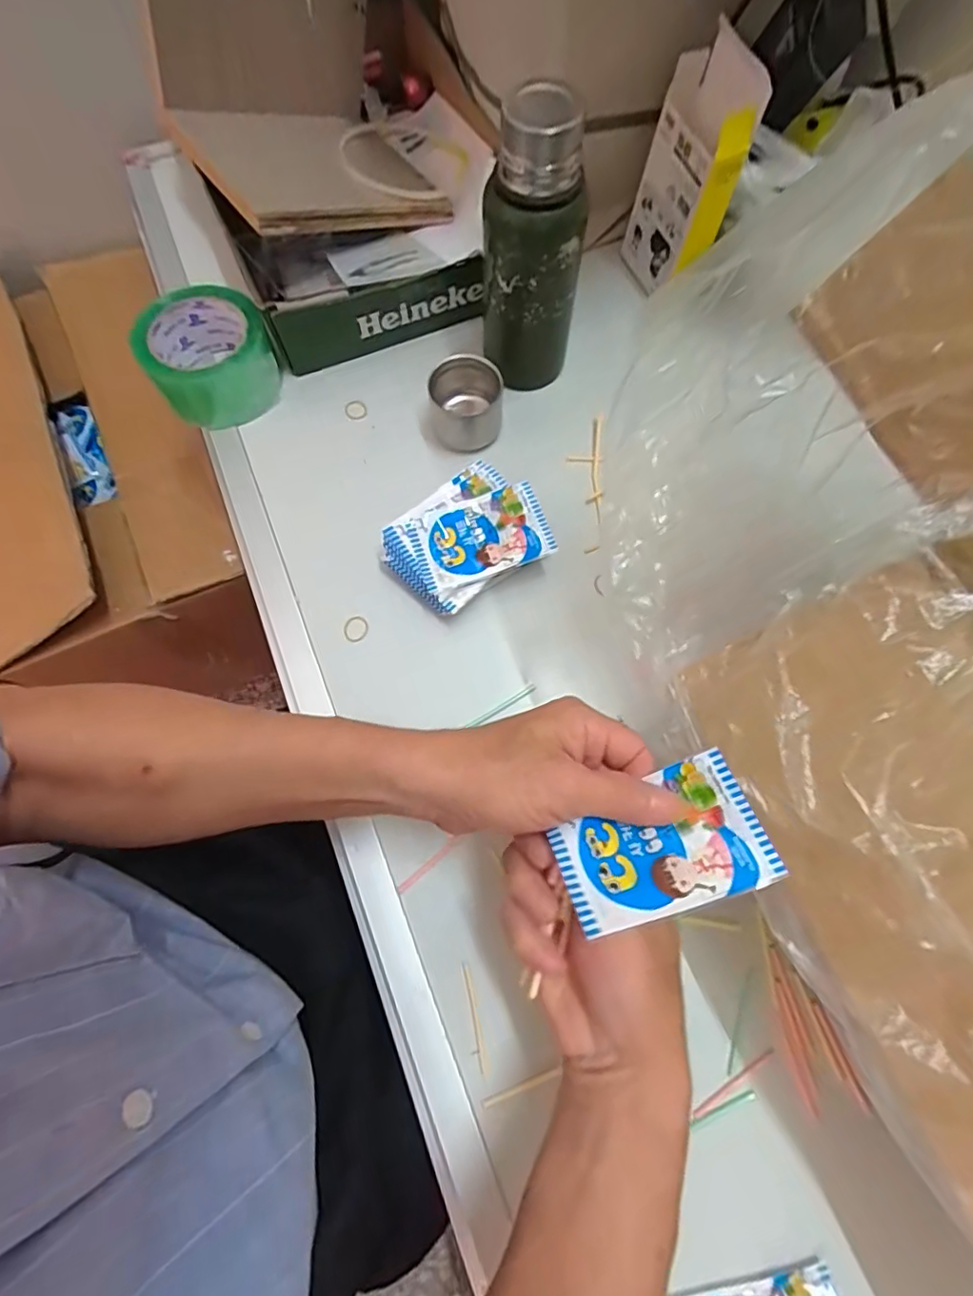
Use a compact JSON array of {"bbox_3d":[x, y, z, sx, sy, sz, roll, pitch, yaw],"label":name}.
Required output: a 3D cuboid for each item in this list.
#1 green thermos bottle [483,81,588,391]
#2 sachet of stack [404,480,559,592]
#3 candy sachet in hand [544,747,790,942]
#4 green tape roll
[{"bbox_3d":[0.033,-0.289,0.432,0.064,0.189,0.065,-28,73,-9],"label":"green thermos bottle"},{"bbox_3d":[-0.004,-0.086,0.440,0.103,0.008,0.065,-18,72,-6],"label":"sachet of stack"},{"bbox_3d":[0.085,0.096,0.280,0.098,0.021,0.063,-19,72,-6],"label":"candy sachet in hand"},{"bbox_3d":[-0.240,-0.251,0.499,0.099,0.063,0.093,0,71,0],"label":"green tape roll"}]

